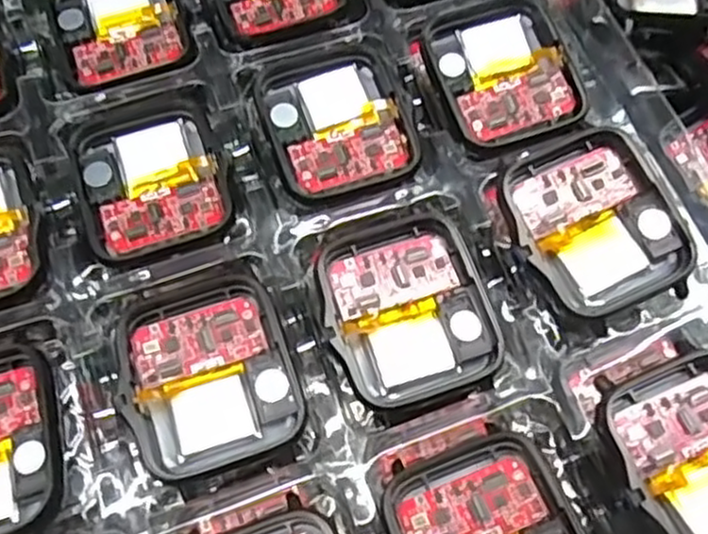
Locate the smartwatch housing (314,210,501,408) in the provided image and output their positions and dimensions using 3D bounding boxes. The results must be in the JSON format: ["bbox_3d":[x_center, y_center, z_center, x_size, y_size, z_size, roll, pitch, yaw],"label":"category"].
[{"bbox_3d":[0.012,0.009,0.173,0.037,0.006,0.042,-18,67,-7],"label":"smartwatch housing"}]

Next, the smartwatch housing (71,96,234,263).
[{"bbox_3d":[-0.052,-0.024,0.191,0.037,0.006,0.043,-17,67,-6],"label":"smartwatch housing"}]

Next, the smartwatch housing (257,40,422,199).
[{"bbox_3d":[-0.005,-0.039,0.197,0.038,0.008,0.040,-19,67,-7],"label":"smartwatch housing"}]

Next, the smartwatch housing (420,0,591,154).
[{"bbox_3d":[0.041,-0.054,0.200,0.038,0.006,0.040,-19,67,-7],"label":"smartwatch housing"}]

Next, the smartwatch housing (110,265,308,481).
[{"bbox_3d":[-0.034,0.022,0.168,0.037,0.005,0.045,-19,67,-7],"label":"smartwatch housing"}]

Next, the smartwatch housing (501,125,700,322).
[{"bbox_3d":[0.058,-0.010,0.178,0.036,0.006,0.044,-26,81,-5],"label":"smartwatch housing"}]

